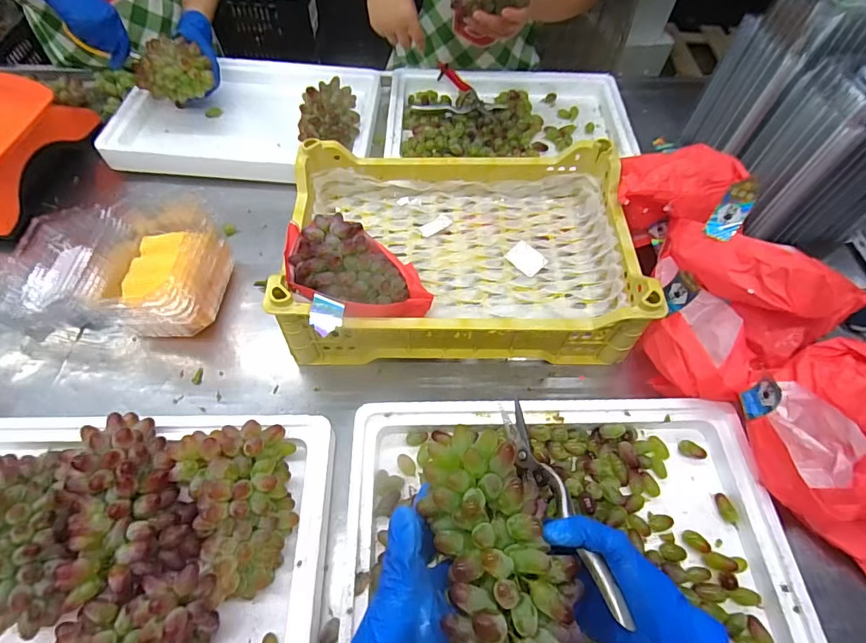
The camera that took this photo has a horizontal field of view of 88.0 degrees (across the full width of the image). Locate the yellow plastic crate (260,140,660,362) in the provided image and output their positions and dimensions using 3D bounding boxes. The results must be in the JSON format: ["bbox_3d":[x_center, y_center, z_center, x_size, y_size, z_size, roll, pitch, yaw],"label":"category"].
[{"bbox_3d":[0.037,-0.101,0.633,0.458,0.128,0.318,-3,58,-4],"label":"yellow plastic crate"}]

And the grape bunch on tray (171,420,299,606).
[{"bbox_3d":[-0.193,0.182,0.450,0.109,0.068,0.159,-17,60,-12],"label":"grape bunch on tray"}]

